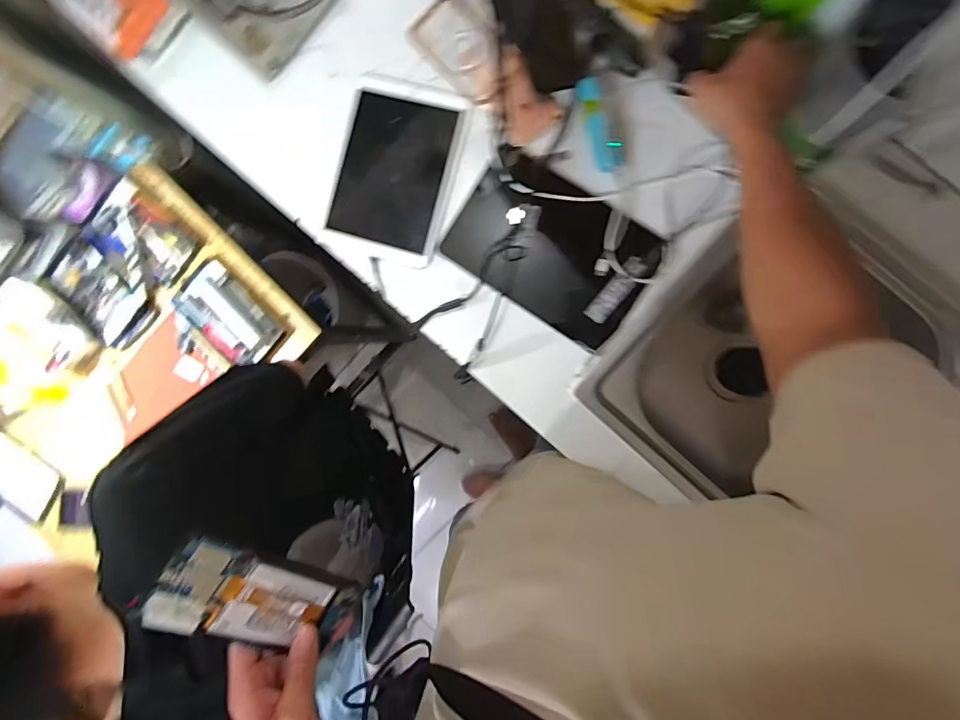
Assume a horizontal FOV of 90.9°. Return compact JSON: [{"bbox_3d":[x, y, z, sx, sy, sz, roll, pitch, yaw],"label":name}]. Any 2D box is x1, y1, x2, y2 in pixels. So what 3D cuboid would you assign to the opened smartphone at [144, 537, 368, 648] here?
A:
[{"bbox_3d":[-0.169,0.194,0.378,0.163,0.013,0.065,38,76,-35],"label":"opened smartphone"}]

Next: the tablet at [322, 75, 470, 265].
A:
[{"bbox_3d":[-0.123,-0.278,0.689,0.173,0.006,0.247,16,95,7],"label":"tablet"}]

